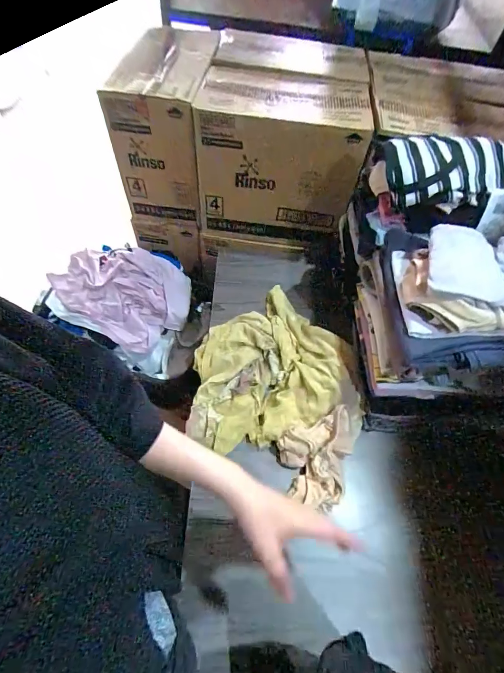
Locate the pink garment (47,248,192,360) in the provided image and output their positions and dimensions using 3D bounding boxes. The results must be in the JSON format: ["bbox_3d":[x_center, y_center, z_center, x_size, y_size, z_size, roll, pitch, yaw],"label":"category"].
[{"bbox_3d":[-0.371,-0.135,1.029,0.338,0.196,0.300,29,60,13],"label":"pink garment"}]

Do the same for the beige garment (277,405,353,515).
[{"bbox_3d":[0.120,0.216,0.596,0.127,0.066,0.140,-10,59,-11],"label":"beige garment"}]

